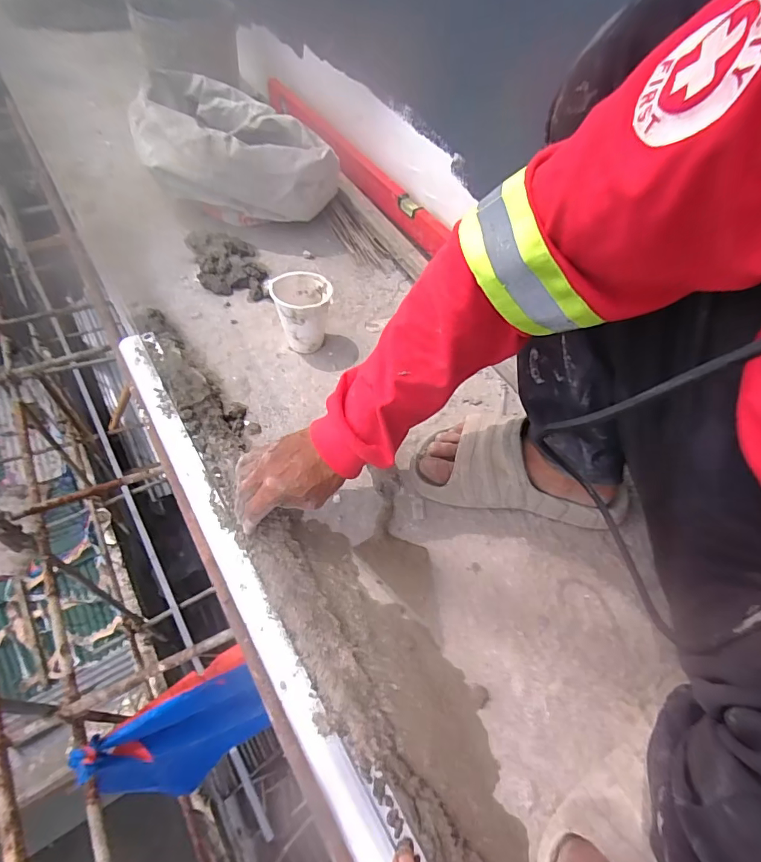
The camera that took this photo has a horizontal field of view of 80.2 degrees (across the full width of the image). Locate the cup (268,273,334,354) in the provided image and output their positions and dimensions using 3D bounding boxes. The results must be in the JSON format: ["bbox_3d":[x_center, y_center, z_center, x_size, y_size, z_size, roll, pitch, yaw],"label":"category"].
[{"bbox_3d":[-0.105,-0.158,0.618,0.074,0.092,0.068,2,57,-3],"label":"cup"}]

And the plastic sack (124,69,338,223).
[{"bbox_3d":[-0.228,-0.469,0.752,0.325,0.124,0.201,12,54,1],"label":"plastic sack"}]

